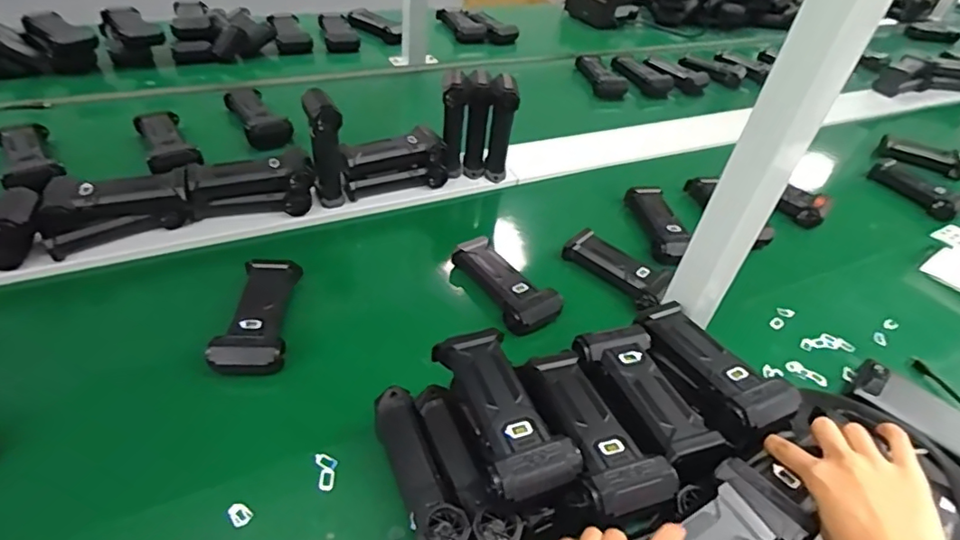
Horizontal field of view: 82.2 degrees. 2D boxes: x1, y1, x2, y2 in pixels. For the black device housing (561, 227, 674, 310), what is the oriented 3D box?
[{"bbox_3d":[0.183,-0.002,0.750,0.155,0.034,0.057,37,50,28],"label":"black device housing"}]

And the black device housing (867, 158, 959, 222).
[{"bbox_3d":[0.778,-0.146,0.989,0.055,0.047,0.159,-23,51,-30],"label":"black device housing"}]

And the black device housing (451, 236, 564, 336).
[{"bbox_3d":[0.029,0.017,0.700,0.065,0.041,0.157,-22,50,-29],"label":"black device housing"}]

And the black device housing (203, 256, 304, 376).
[{"bbox_3d":[-0.248,0.048,0.624,0.068,0.031,0.149,3,42,-6],"label":"black device housing"}]

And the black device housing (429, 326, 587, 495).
[{"bbox_3d":[0.017,0.121,0.466,0.072,0.049,0.155,-11,46,-20],"label":"black device housing"}]

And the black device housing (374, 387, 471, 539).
[{"bbox_3d":[-0.053,0.178,0.465,0.035,0.069,0.152,-14,46,-22],"label":"black device housing"}]

